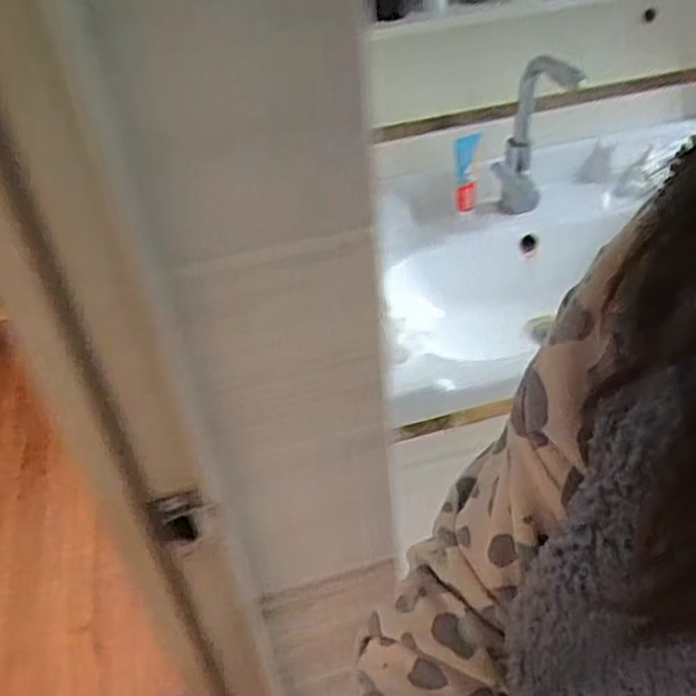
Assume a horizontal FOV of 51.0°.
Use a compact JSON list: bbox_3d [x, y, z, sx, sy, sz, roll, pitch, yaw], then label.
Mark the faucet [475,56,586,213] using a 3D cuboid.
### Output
[{"bbox_3d":[0.302,-0.351,1.184,0.079,0.238,0.192,25,48,34],"label":"faucet"}]

